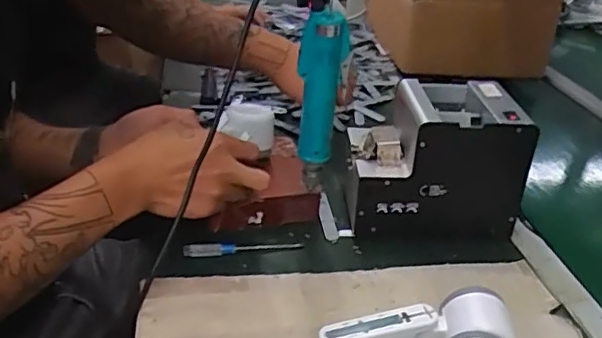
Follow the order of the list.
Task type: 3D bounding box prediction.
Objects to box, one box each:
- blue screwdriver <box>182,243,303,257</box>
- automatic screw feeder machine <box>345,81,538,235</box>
[{"bbox_3d":[-0.061,0.081,0.635,0.124,0.011,0.011,-4,30,-13],"label":"blue screwdriver"},{"bbox_3d":[0.150,-0.013,0.691,0.177,0.145,0.128,2,29,-2],"label":"automatic screw feeder machine"}]

